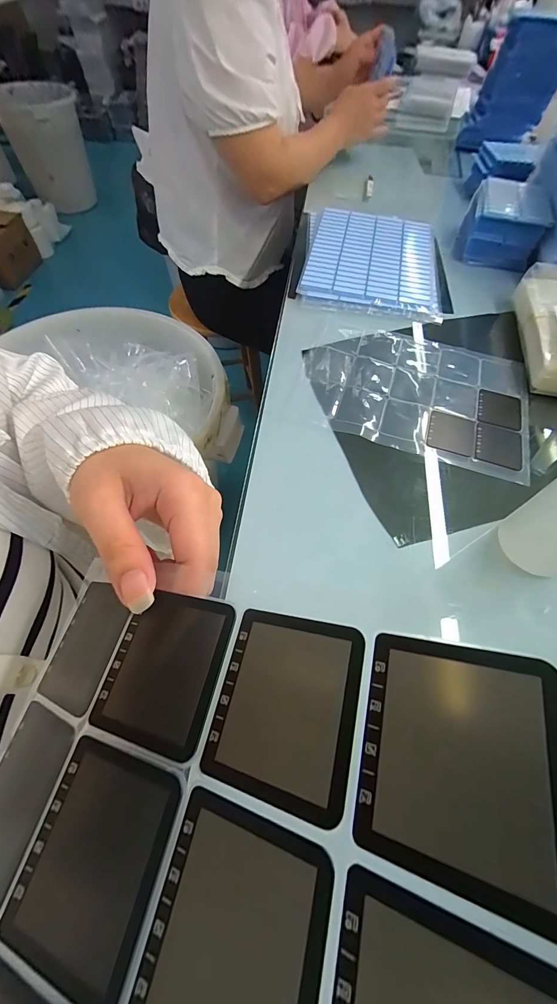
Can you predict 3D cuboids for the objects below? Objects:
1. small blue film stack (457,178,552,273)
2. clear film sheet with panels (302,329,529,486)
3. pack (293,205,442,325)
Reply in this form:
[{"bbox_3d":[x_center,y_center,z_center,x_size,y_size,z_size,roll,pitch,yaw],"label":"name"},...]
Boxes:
[{"bbox_3d":[0.368,-0.458,0.576,0.112,0.073,0.133,19,61,8],"label":"small blue film stack"},{"bbox_3d":[0.164,-0.137,0.431,0.271,0.010,0.190,17,62,7],"label":"clear film sheet with panels"},{"bbox_3d":[0.152,-0.395,0.564,0.214,0.017,0.281,8,62,2],"label":"pack"}]

